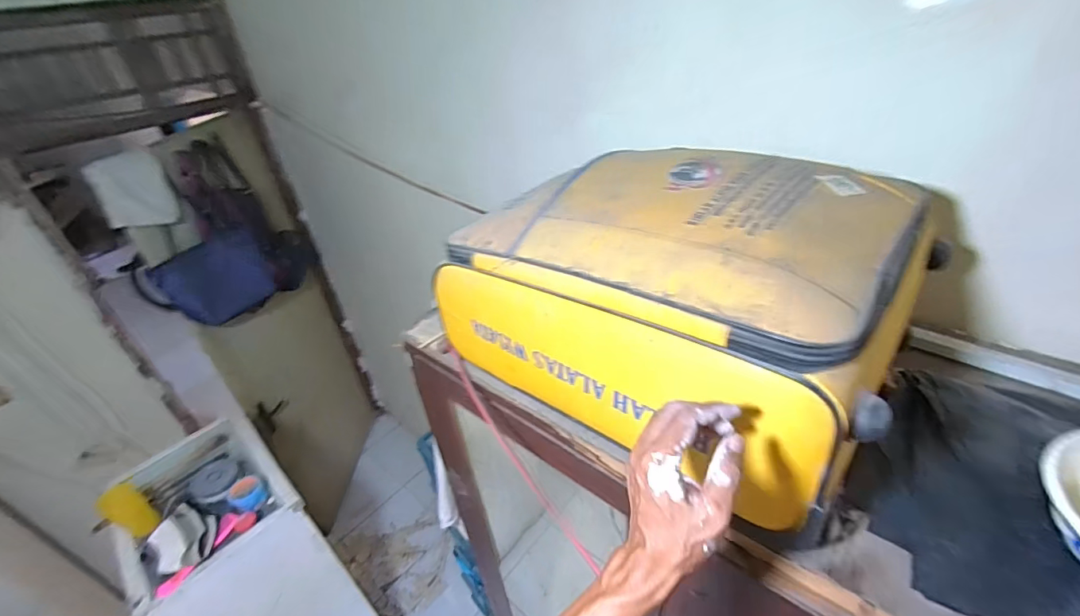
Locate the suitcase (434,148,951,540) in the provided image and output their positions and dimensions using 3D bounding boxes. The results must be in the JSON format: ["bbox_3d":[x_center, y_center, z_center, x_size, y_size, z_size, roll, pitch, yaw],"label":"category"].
[{"bbox_3d":[0.166,-0.039,0.639,0.551,0.284,0.366,24,44,35],"label":"suitcase"}]

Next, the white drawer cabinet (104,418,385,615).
[{"bbox_3d":[-0.863,0.942,1.533,0.497,1.185,0.363,26,45,37],"label":"white drawer cabinet"}]

